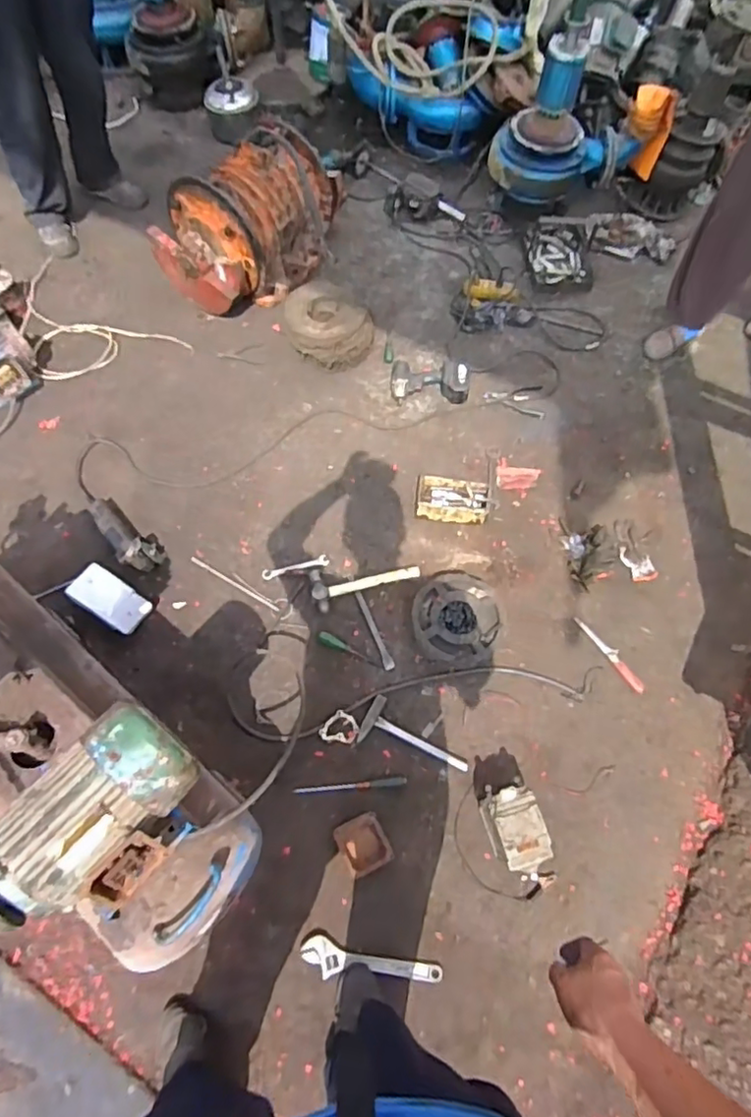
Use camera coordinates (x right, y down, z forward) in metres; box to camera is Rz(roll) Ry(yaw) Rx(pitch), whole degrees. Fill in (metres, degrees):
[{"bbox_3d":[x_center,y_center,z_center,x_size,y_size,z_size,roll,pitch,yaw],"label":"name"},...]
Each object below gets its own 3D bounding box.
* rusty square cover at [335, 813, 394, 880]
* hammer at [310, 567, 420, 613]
[{"bbox_3d":[-0.025,0.639,1.368,0.102,0.014,0.114,-25,66,-15],"label":"rusty square cover"},{"bbox_3d":[-0.031,0.053,1.629,0.279,0.031,0.110,-16,64,-10],"label":"hammer"}]

